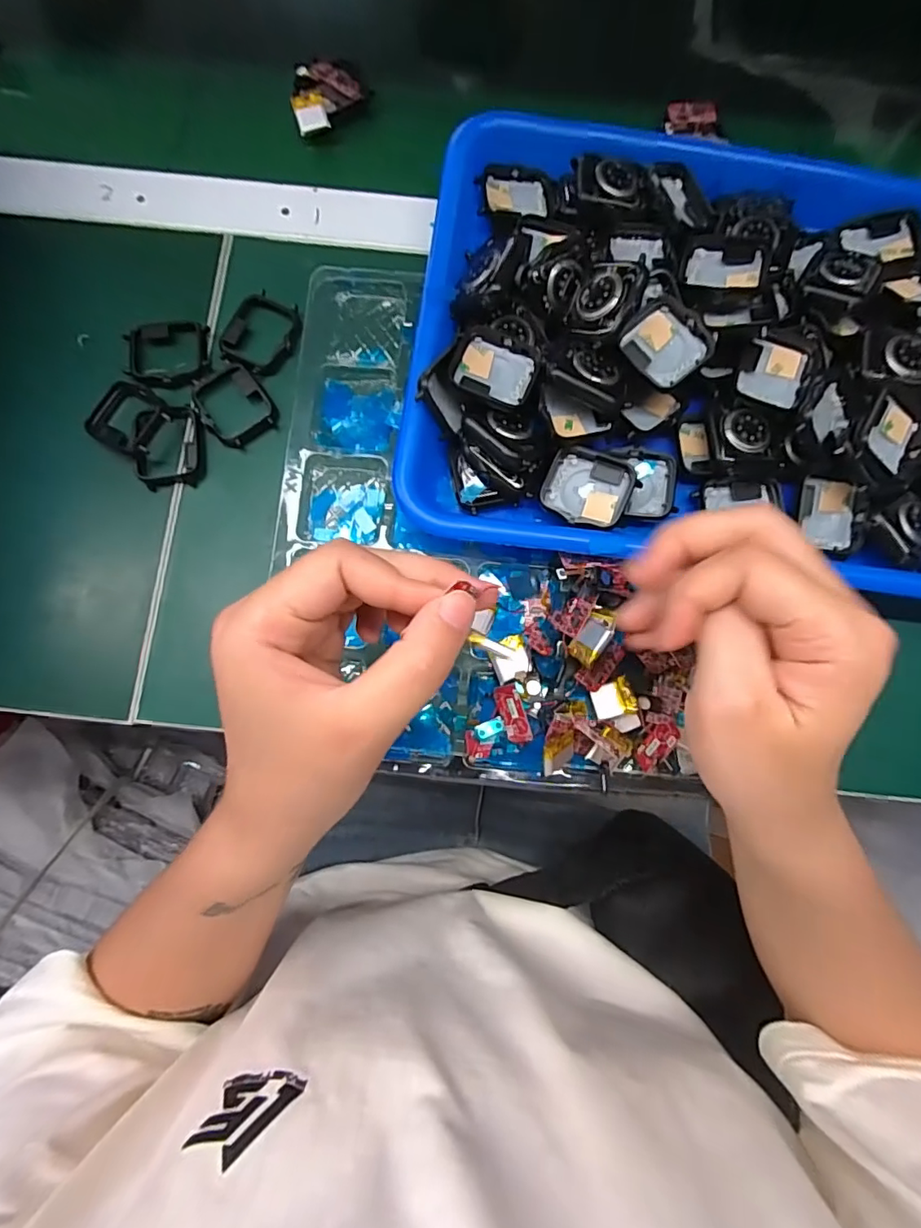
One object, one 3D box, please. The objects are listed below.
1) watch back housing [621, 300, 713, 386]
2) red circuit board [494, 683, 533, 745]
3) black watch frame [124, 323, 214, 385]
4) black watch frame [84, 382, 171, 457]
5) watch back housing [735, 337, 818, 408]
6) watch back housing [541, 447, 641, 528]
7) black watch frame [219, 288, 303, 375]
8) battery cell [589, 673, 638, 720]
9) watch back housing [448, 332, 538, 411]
[{"bbox_3d":[0.103,-0.136,0.267,0.033,0.010,0.040,-37,82,-7],"label":"watch back housing"},{"bbox_3d":[0.027,0.050,0.269,0.012,0.007,0.030,-19,80,-4],"label":"red circuit board"},{"bbox_3d":[-0.167,-0.149,0.306,0.048,0.012,0.038,-2,79,-1],"label":"black watch frame"},{"bbox_3d":[-0.185,-0.109,0.297,0.037,0.015,0.036,28,80,4],"label":"black watch frame"},{"bbox_3d":[0.162,-0.123,0.271,0.032,0.007,0.035,27,80,4],"label":"watch back housing"},{"bbox_3d":[0.064,-0.062,0.269,0.042,0.013,0.036,23,80,3],"label":"watch back housing"},{"bbox_3d":[-0.114,-0.161,0.307,0.041,0.007,0.047,19,80,3],"label":"black watch frame"},{"bbox_3d":[0.076,0.042,0.267,0.019,0.009,0.018,-14,80,-4],"label":"battery cell"},{"bbox_3d":[0.016,-0.120,0.267,0.042,0.007,0.032,18,79,3],"label":"watch back housing"}]

